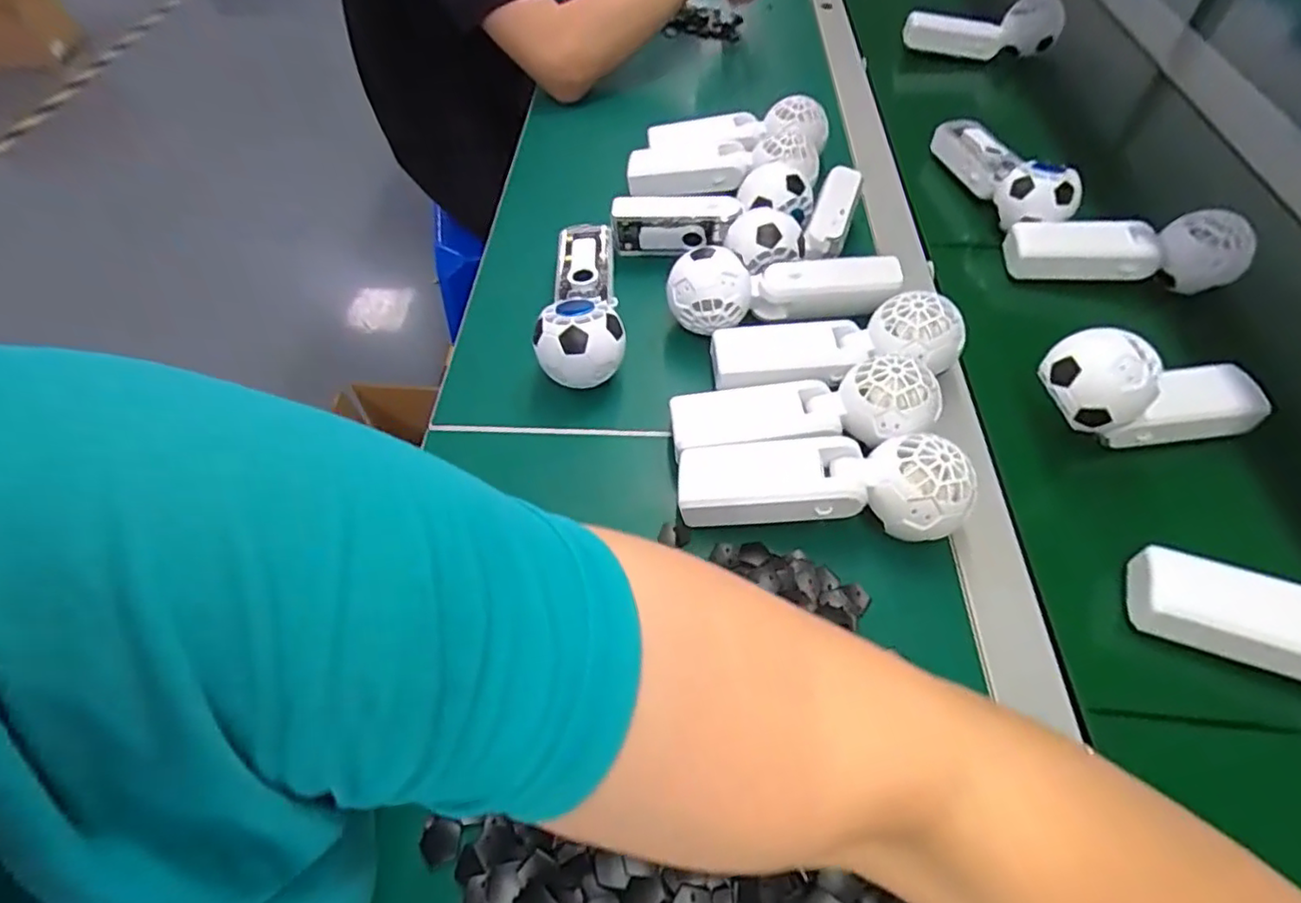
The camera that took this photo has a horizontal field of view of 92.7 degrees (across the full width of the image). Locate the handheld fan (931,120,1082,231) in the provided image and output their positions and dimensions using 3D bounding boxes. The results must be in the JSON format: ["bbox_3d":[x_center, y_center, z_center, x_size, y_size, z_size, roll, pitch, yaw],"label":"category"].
[{"bbox_3d":[0.318,-0.263,0.567,0.055,0.049,0.165,-9,55,-6],"label":"handheld fan"}]

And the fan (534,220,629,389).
[{"bbox_3d":[-0.056,-0.123,0.471,0.065,0.053,0.170,-5,55,-4],"label":"fan"}]

